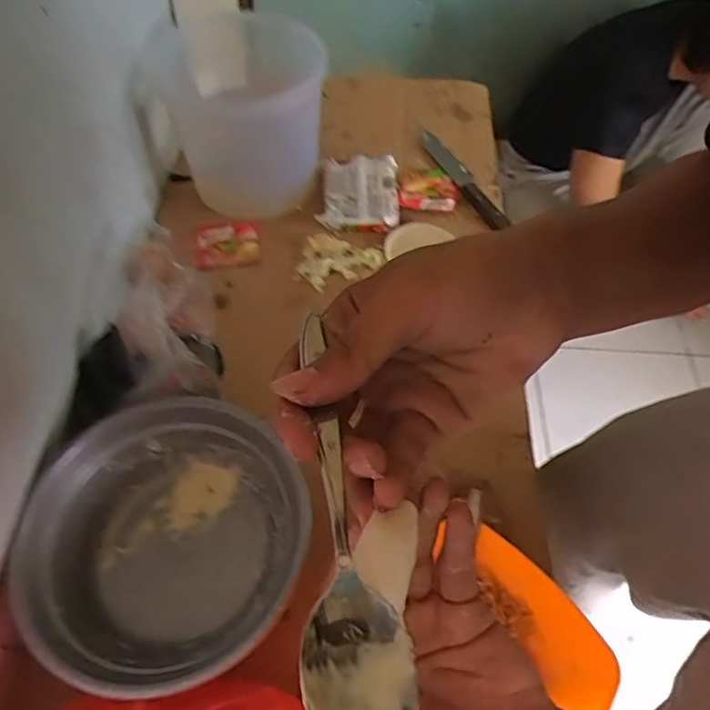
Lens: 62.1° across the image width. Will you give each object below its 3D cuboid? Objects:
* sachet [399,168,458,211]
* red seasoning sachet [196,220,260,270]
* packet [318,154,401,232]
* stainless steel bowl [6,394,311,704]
[{"bbox_3d":[0.103,-0.237,0.843,0.082,0.009,0.075,1,56,-4],"label":"sachet"},{"bbox_3d":[-0.168,-0.146,0.784,0.081,0.016,0.077,-5,56,-7],"label":"red seasoning sachet"},{"bbox_3d":[0.007,-0.229,0.815,0.106,0.029,0.129,5,56,0],"label":"packet"},{"bbox_3d":[-0.167,0.168,0.533,0.242,0.081,0.244,-8,57,-9],"label":"stainless steel bowl"}]

